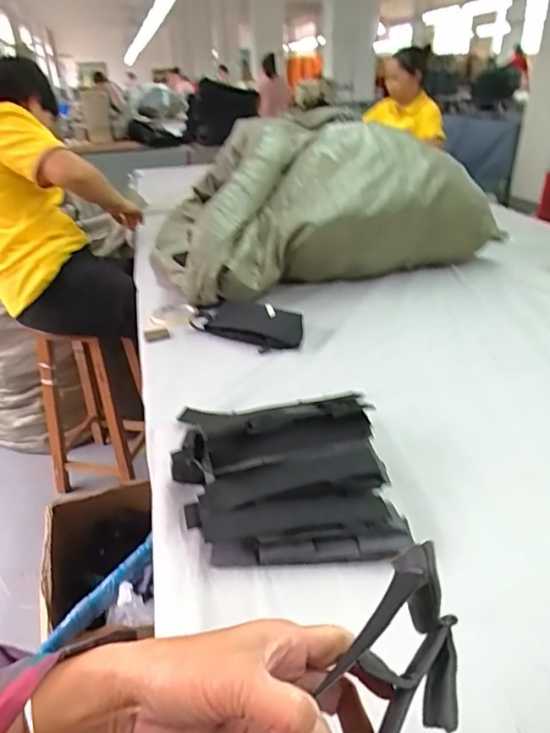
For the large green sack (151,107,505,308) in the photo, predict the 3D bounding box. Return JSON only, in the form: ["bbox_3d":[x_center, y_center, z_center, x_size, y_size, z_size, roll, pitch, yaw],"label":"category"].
[{"bbox_3d":[0.090,-0.379,1.221,0.723,0.279,0.435,-14,32,-21],"label":"large green sack"}]

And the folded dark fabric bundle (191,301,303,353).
[{"bbox_3d":[-0.052,-0.078,0.940,0.229,0.042,0.092,14,33,25],"label":"folded dark fabric bundle"}]

